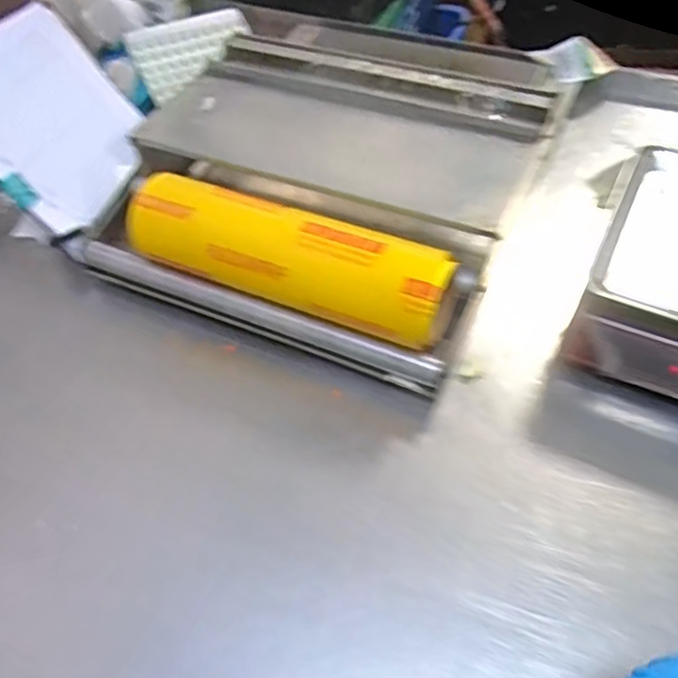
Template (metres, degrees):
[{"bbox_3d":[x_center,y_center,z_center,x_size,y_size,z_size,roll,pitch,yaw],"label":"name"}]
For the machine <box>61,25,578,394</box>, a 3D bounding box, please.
[{"bbox_3d":[0.003,-0.242,0.845,0.484,0.152,0.553,20,57,20],"label":"machine"}]

